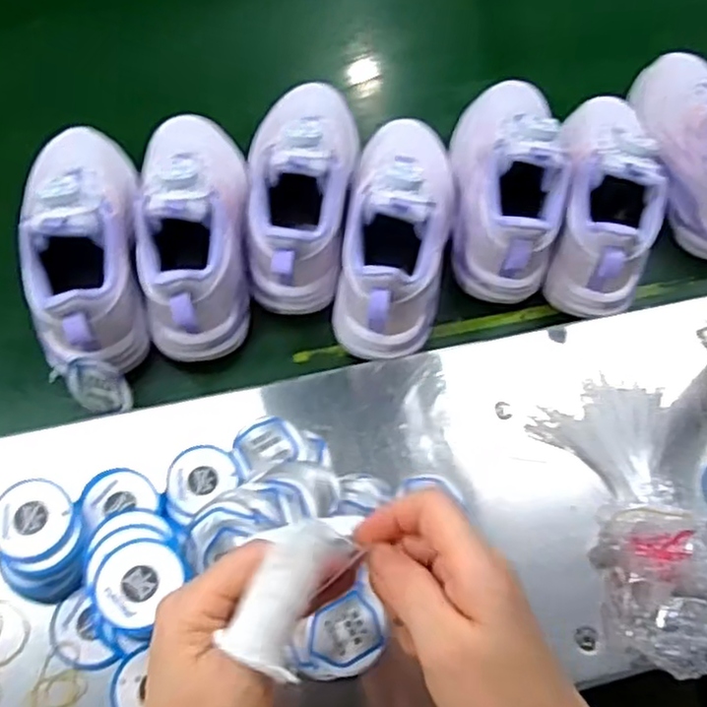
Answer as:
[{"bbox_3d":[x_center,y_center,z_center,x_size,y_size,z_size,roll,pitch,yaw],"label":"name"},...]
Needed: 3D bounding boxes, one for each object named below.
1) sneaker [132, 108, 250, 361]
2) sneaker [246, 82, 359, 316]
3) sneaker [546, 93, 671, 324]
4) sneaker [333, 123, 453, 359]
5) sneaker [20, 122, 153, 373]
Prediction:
[{"bbox_3d":[-0.123,-0.105,0.526,0.080,0.100,0.215,-6,64,-4],"label":"sneaker"},{"bbox_3d":[-0.041,-0.143,0.553,0.079,0.102,0.225,4,64,1],"label":"sneaker"},{"bbox_3d":[0.202,-0.137,0.559,0.073,0.097,0.217,11,64,5],"label":"sneaker"},{"bbox_3d":[0.036,-0.105,0.536,0.079,0.100,0.215,11,64,5],"label":"sneaker"},{"bbox_3d":[-0.204,-0.088,0.519,0.087,0.111,0.214,-11,64,-6],"label":"sneaker"}]

